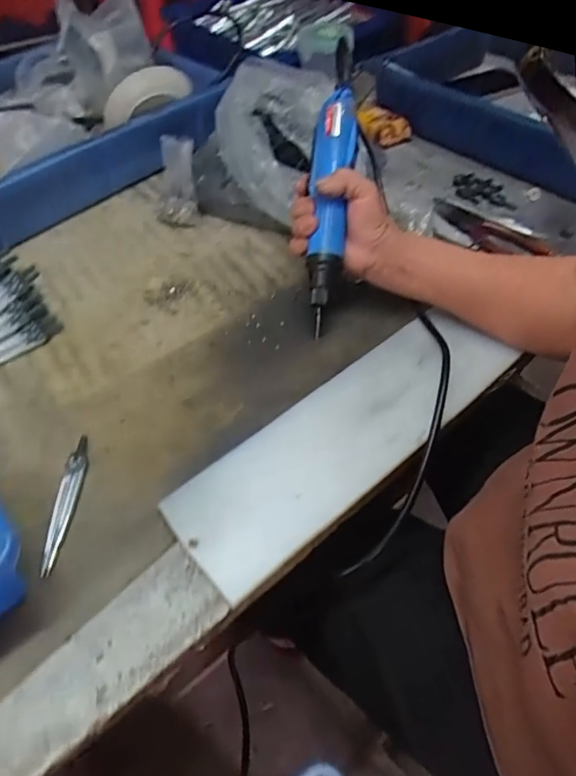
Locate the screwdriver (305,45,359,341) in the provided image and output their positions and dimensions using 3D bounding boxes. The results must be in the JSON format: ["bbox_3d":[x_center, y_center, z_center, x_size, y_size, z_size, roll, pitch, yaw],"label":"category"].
[{"bbox_3d":[0.038,-0.183,0.485,0.036,0.030,0.256,5,88,4],"label":"screwdriver"}]

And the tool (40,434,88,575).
[{"bbox_3d":[-0.166,0.084,0.408,0.017,0.013,0.105,0,49,2],"label":"tool"}]

